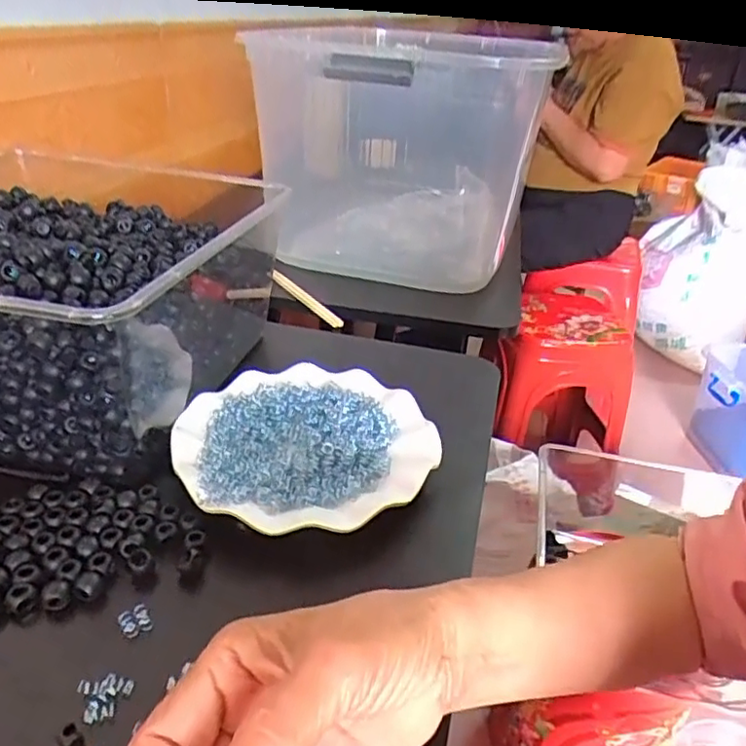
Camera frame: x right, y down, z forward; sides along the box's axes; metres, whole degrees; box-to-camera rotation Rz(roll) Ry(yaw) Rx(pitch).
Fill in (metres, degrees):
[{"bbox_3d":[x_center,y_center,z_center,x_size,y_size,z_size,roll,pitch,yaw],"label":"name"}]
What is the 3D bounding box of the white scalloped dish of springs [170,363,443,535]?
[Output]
[{"bbox_3d":[-0.050,0.055,0.456,0.176,0.032,0.176,3,31,-2],"label":"white scalloped dish of springs"}]

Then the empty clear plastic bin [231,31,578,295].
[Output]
[{"bbox_3d":[0.012,-0.267,0.770,0.299,0.257,0.256,2,31,-3],"label":"empty clear plastic bin"}]

